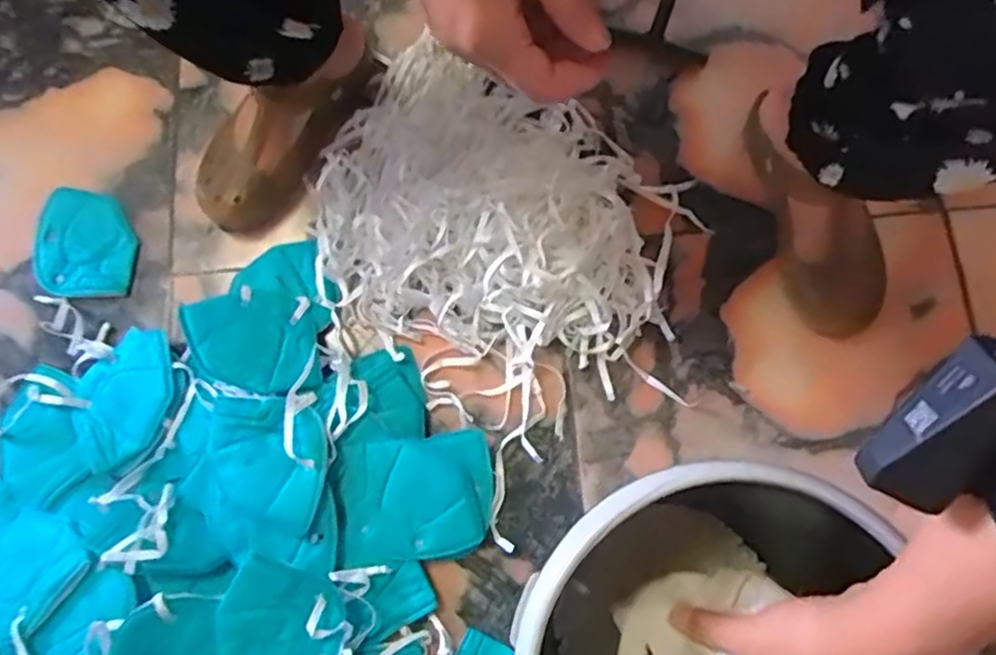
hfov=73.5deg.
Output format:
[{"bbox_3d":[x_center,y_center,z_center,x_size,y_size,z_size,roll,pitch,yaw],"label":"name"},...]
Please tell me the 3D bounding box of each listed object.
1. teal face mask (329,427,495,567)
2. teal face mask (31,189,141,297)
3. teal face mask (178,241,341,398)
[{"bbox_3d":[-0.075,0.156,0.610,0.139,0.036,0.107,-8,76,-1],"label":"teal face mask"},{"bbox_3d":[-0.415,-0.085,0.674,0.098,0.017,0.107,6,76,2],"label":"teal face mask"},{"bbox_3d":[-0.224,-0.016,0.635,0.116,0.052,0.155,7,76,2],"label":"teal face mask"}]

